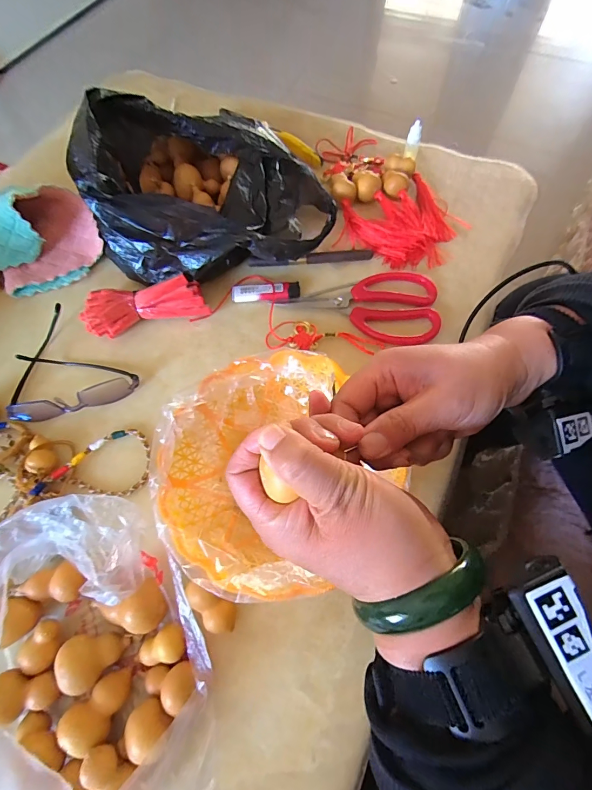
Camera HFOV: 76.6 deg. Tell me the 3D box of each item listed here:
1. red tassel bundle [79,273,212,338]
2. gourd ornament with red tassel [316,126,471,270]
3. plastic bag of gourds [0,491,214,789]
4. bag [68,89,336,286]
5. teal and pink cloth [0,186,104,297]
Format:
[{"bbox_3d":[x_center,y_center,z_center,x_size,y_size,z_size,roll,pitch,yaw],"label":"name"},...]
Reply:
[{"bbox_3d":[-0.171,-0.103,0.431,0.133,0.040,0.050,-14,66,-5],"label":"red tassel bundle"},{"bbox_3d":[0.106,-0.273,0.502,0.145,0.031,0.258,-29,68,-11],"label":"gourd ornament with red tassel"},{"bbox_3d":[-0.150,0.190,0.254,0.143,0.115,0.210,-27,68,-10],"label":"plastic bag of gourds"},{"bbox_3d":[-0.089,-0.244,0.436,0.262,0.136,0.207,-1,66,2],"label":"bag"},{"bbox_3d":[-0.305,-0.187,0.444,0.133,0.089,0.073,-36,69,-13],"label":"teal and pink cloth"}]

